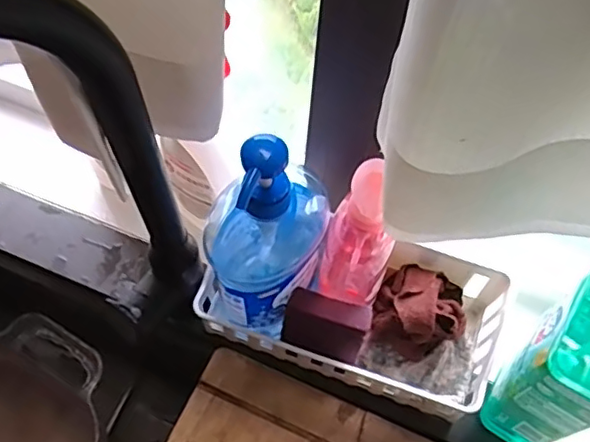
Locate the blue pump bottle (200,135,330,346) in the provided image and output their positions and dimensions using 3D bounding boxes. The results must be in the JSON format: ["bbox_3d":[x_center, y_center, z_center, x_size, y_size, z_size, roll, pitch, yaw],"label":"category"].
[{"bbox_3d":[-0.023,0.021,0.474,0.095,0.207,0.067,2,62,0],"label":"blue pump bottle"}]

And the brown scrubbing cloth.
[{"bbox_3d":[0.115,0.080,0.546,0.075,0.049,0.073,25,64,12],"label":"brown scrubbing cloth"}]

